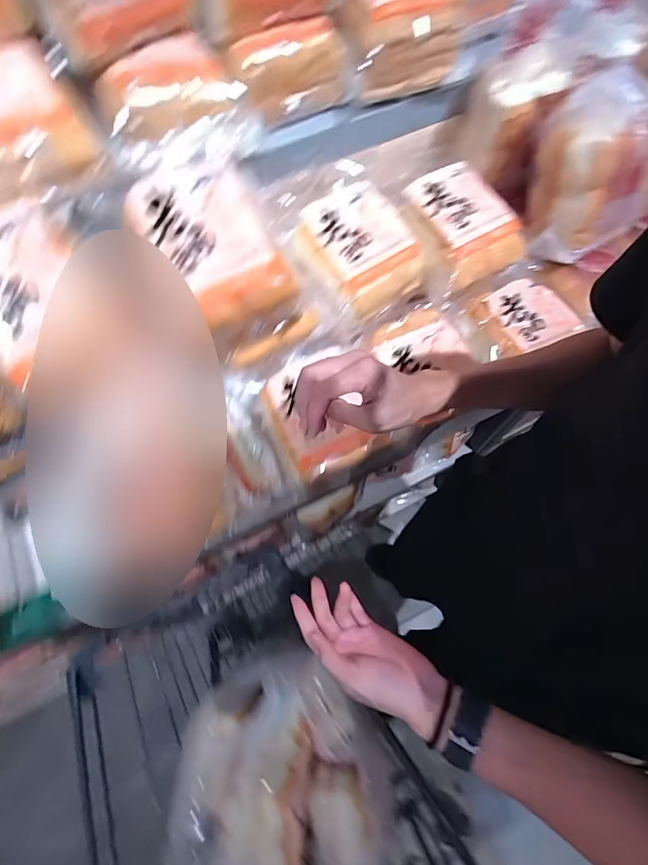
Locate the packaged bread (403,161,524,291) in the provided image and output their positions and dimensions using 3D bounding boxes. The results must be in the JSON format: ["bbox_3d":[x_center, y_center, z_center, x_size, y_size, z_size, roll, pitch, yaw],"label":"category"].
[{"bbox_3d":[0.208,-0.305,0.618,0.142,0.100,0.157,-28,69,-11],"label":"packaged bread"}]

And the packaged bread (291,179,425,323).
[{"bbox_3d":[0.051,-0.270,0.597,0.164,0.089,0.178,-28,69,-11],"label":"packaged bread"}]

